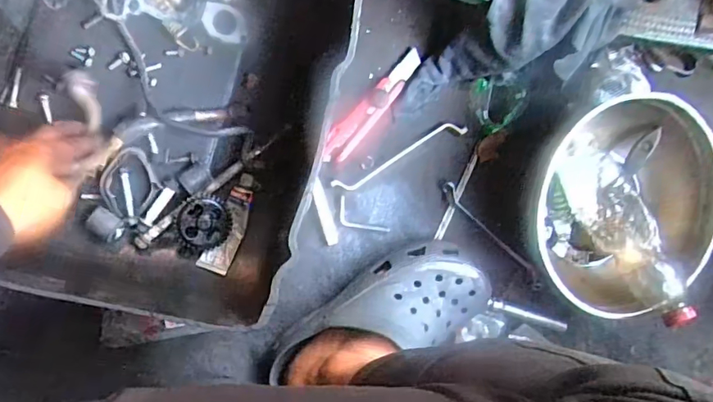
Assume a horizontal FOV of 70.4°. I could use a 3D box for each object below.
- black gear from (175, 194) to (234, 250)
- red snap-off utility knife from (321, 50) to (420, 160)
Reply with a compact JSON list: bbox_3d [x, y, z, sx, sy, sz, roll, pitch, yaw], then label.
[{"bbox_3d":[-0.164,0.022,0.546,0.057,0.004,0.056,0,91,-9],"label":"black gear"},{"bbox_3d":[0.021,-0.113,0.601,0.032,0.009,0.167,42,85,-7],"label":"red snap-off utility knife"}]

